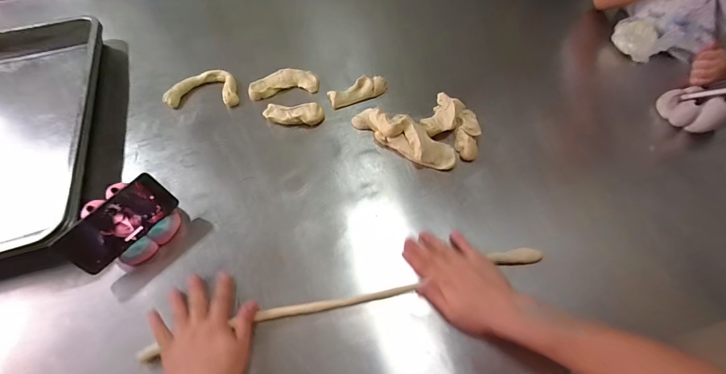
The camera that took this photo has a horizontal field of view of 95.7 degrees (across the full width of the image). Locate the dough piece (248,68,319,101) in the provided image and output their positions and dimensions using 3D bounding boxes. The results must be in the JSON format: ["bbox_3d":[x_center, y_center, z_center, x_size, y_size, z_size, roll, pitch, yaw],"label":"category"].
[{"bbox_3d":[-0.171,-0.224,0.711,0.146,0.025,0.059,-8,60,-5],"label":"dough piece"}]

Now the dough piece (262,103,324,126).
[{"bbox_3d":[-0.139,-0.144,0.665,0.118,0.029,0.046,-2,59,-1],"label":"dough piece"}]

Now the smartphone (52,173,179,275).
[{"bbox_3d":[-0.372,0.056,0.507,0.008,0.072,0.153,9,51,52],"label":"smartphone"}]

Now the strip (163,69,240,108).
[{"bbox_3d":[-0.343,-0.212,0.705,0.151,0.023,0.083,-3,59,-1],"label":"strip"}]

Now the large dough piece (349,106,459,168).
[{"bbox_3d":[0.078,-0.098,0.621,0.209,0.051,0.065,35,65,19],"label":"large dough piece"}]

